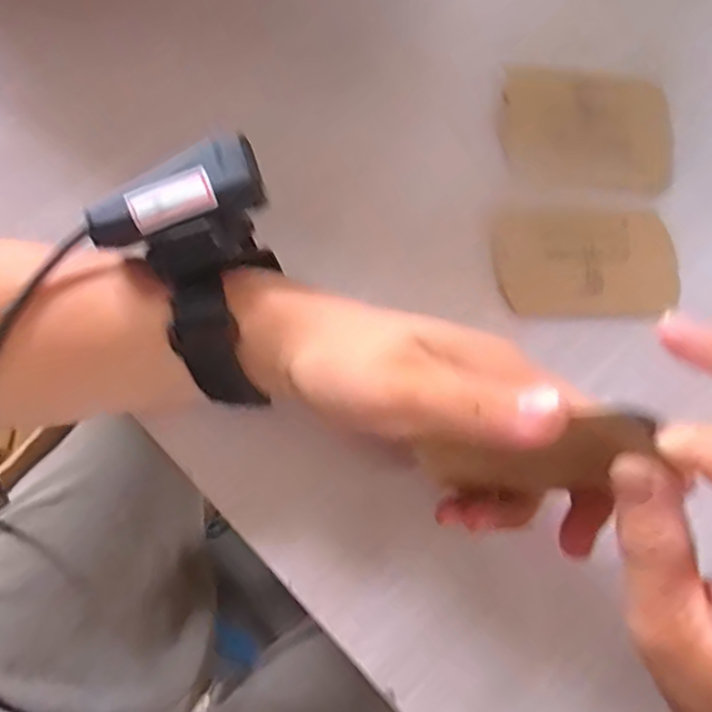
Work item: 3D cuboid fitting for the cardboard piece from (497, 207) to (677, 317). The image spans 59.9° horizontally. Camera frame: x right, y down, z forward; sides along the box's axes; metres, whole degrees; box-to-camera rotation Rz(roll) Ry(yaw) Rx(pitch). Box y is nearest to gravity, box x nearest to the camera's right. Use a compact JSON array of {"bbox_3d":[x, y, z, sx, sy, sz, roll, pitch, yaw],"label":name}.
[{"bbox_3d":[0.122,-0.050,0.327,0.094,0.005,0.058,-5,74,-2],"label":"cardboard piece"}]

